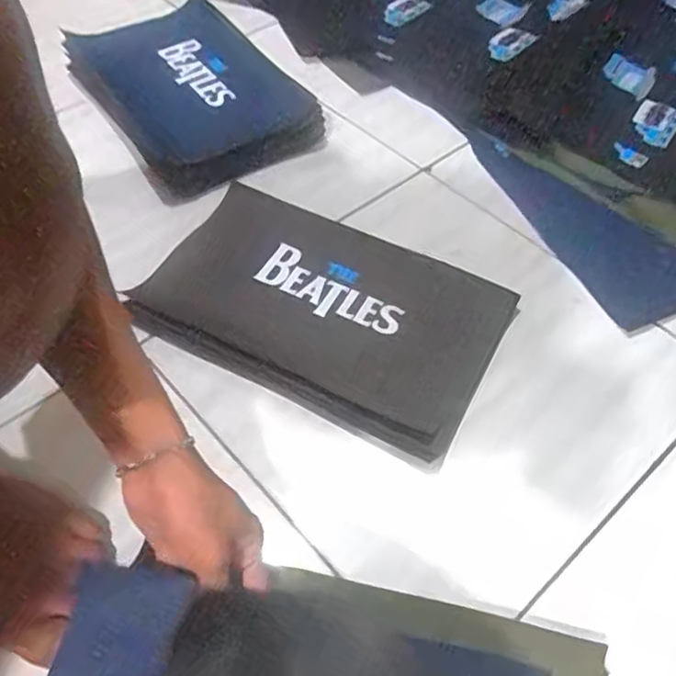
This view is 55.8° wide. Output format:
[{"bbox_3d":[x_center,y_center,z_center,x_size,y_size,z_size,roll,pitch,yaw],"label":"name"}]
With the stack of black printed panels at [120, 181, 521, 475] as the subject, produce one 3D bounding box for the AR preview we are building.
[{"bbox_3d":[-0.015,-0.031,0.625,0.331,0.034,0.210,25,56,16],"label":"stack of black printed panels"}]

